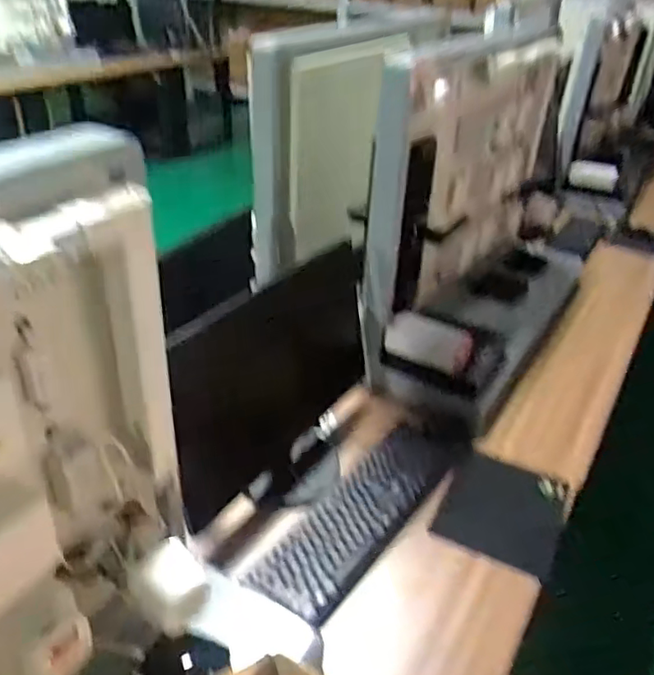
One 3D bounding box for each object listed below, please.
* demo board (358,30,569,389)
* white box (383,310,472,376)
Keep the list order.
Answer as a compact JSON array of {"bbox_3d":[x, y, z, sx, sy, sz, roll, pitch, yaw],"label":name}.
[{"bbox_3d":[0.376,-0.400,1.537,0.142,0.610,0.959,24,39,27],"label":"demo board"},{"bbox_3d":[0.211,0.010,1.292,0.173,0.084,0.059,17,36,18],"label":"white box"}]

